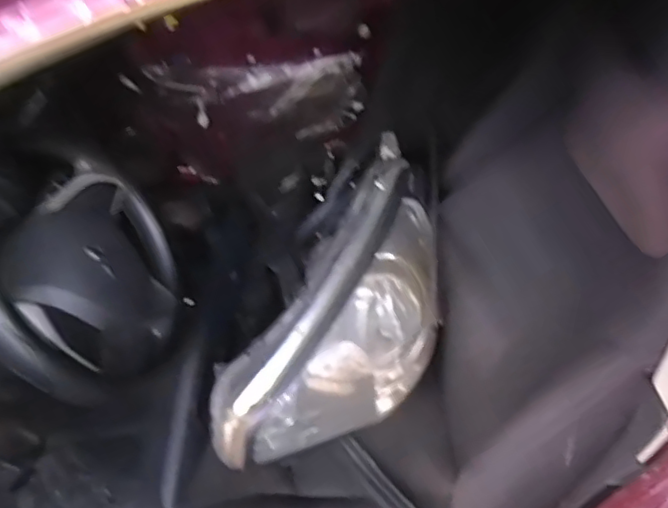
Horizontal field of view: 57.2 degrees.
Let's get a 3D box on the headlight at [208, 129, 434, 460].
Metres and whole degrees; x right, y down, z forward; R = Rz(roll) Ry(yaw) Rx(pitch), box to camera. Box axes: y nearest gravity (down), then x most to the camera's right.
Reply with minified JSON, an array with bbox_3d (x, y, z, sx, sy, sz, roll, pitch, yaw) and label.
[{"bbox_3d":[0.024,0.113,1.029,0.572,0.262,0.170,-51,16,-16],"label":"headlight"}]

